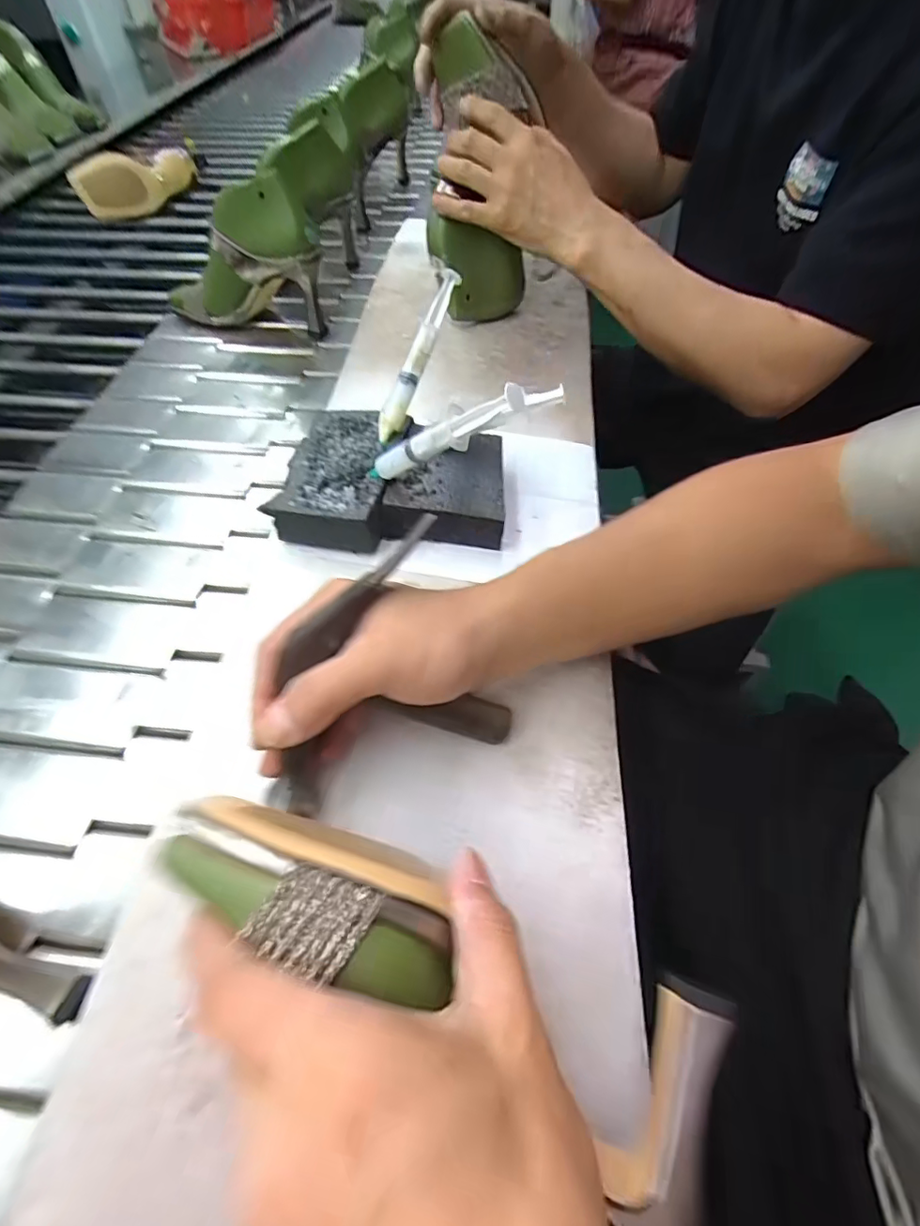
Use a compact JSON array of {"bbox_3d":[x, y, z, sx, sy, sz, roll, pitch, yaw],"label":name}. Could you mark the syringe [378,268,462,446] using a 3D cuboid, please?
[{"bbox_3d":[-0.032,-0.199,0.419,0.015,0.020,0.139,23,90,17],"label":"syringe"}]

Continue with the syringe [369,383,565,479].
[{"bbox_3d":[-0.006,-0.114,0.338,0.162,0.020,0.017,-8,43,44],"label":"syringe"}]

